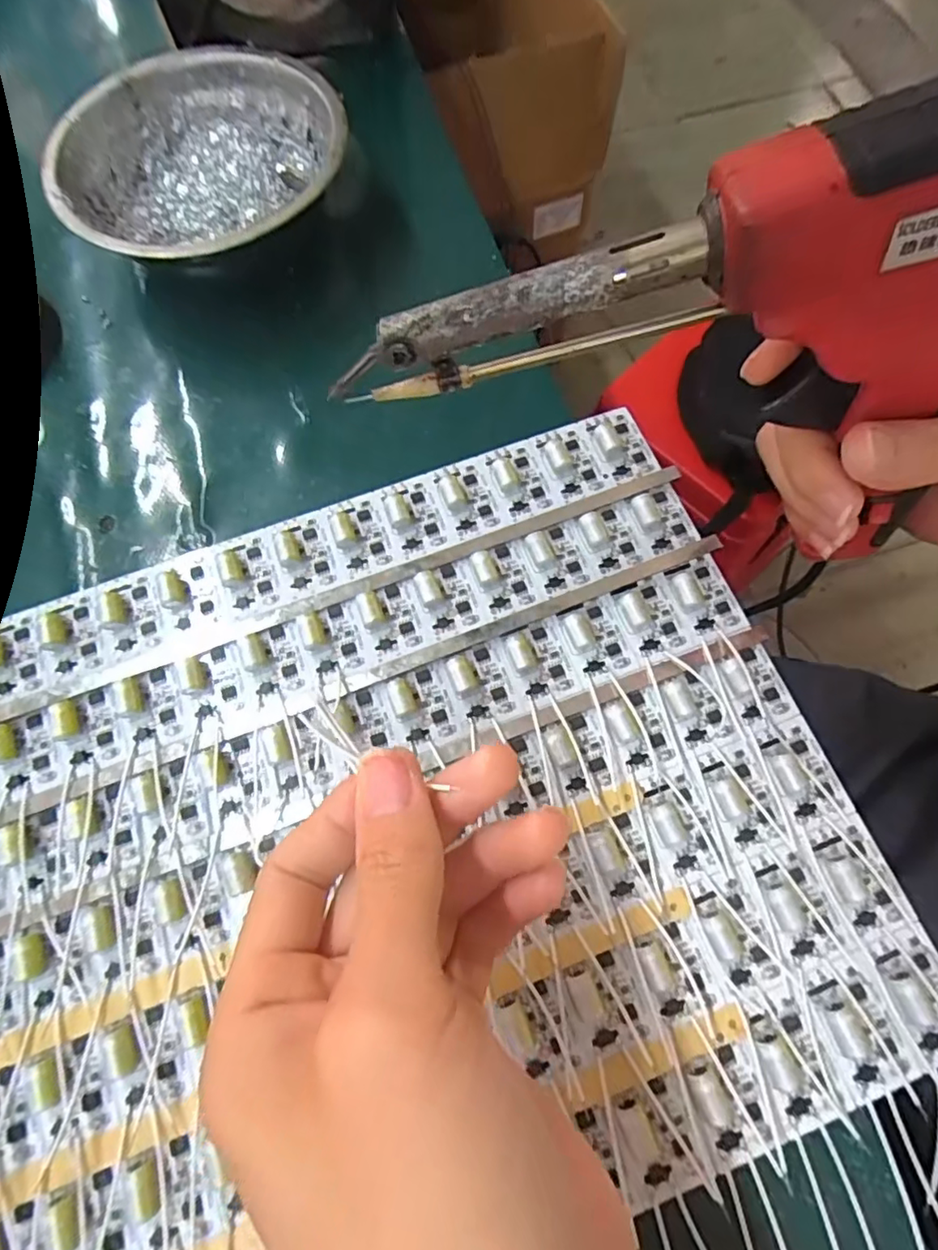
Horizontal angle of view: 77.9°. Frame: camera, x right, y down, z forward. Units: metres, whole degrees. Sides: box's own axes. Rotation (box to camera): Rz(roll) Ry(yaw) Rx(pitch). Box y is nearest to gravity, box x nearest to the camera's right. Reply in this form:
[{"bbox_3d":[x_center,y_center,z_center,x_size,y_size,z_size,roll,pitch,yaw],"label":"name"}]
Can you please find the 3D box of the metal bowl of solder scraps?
[{"bbox_3d":[-0.119,-0.206,0.269,0.125,0.039,0.130,0,72,1],"label":"metal bowl of solder scraps"}]

